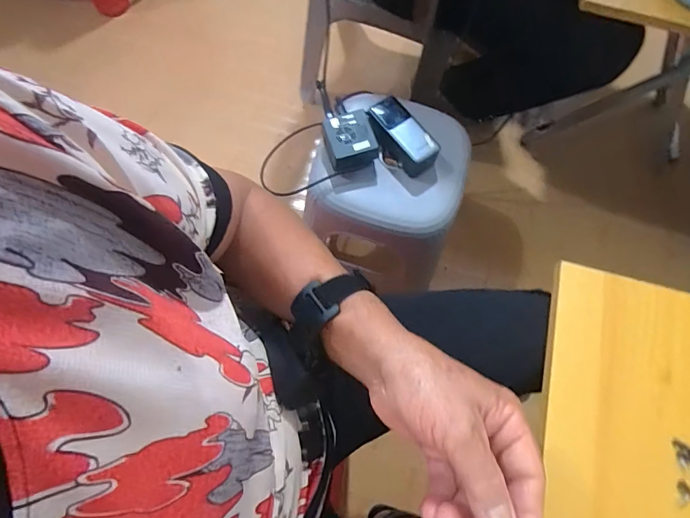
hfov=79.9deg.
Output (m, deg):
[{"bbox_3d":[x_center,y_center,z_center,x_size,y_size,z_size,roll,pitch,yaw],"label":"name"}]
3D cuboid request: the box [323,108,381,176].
[{"bbox_3d":[0.007,-0.193,0.681,0.077,0.044,0.083,-19,72,-9],"label":"box"}]

